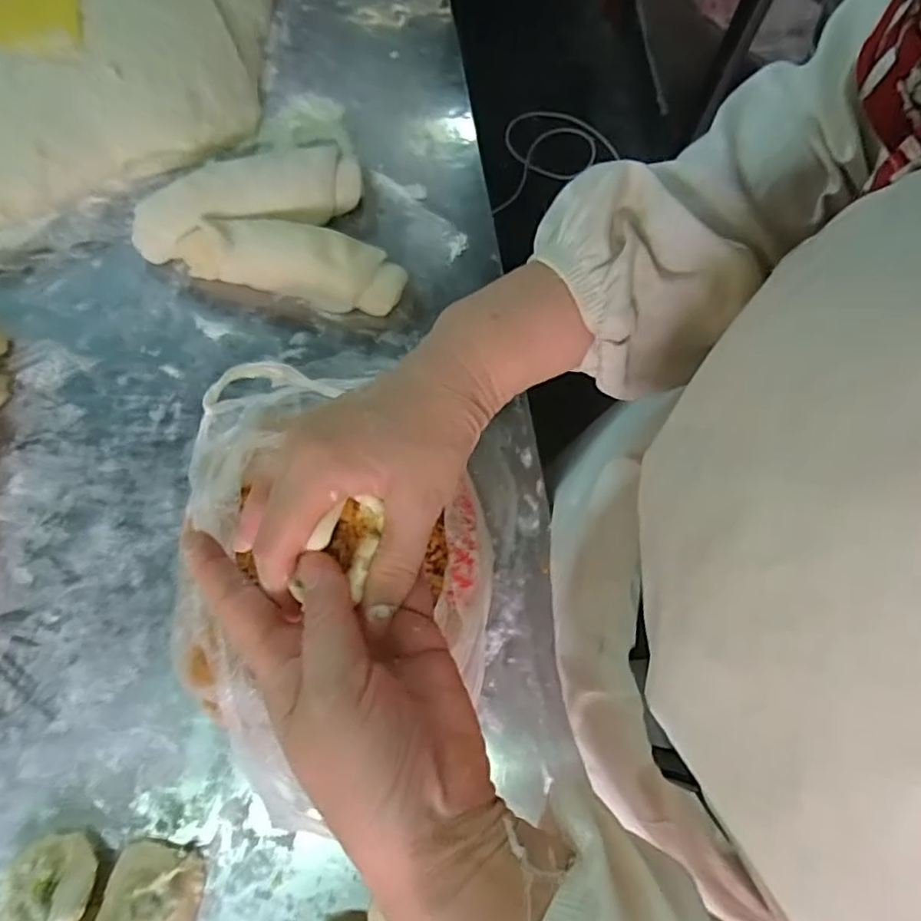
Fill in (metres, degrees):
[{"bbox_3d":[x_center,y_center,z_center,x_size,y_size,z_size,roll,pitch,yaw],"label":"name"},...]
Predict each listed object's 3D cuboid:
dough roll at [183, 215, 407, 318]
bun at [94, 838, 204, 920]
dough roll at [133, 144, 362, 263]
[{"bbox_3d":[-0.129,-0.153,0.476,0.167,0.046,0.046,12,74,1],"label":"dough roll"},{"bbox_3d":[-0.187,0.264,0.366,0.054,0.029,0.058,11,74,1],"label":"bun"},{"bbox_3d":[-0.169,-0.209,0.488,0.178,0.048,0.051,-18,75,-7],"label":"dough roll"}]

